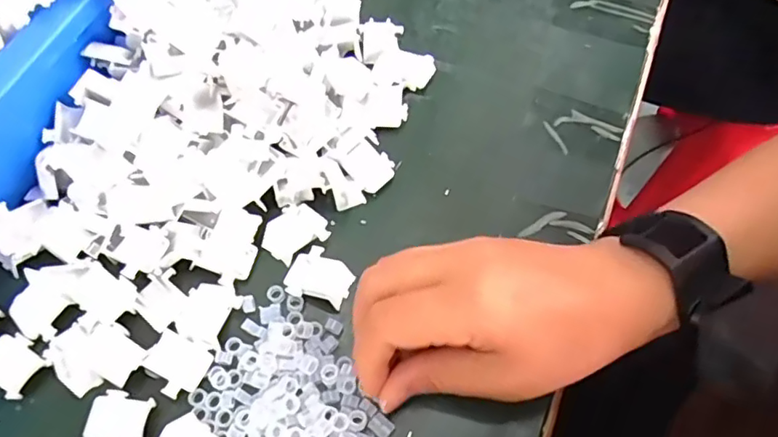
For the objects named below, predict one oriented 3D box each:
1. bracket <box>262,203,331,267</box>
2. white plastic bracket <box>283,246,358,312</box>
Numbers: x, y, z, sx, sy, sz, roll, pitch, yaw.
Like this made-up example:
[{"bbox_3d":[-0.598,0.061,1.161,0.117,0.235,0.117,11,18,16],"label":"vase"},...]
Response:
[{"bbox_3d":[-0.053,0.008,0.318,0.031,0.008,0.033,41,69,18],"label":"bracket"},{"bbox_3d":[-0.037,0.031,0.305,0.033,0.004,0.029,21,64,9],"label":"white plastic bracket"}]

